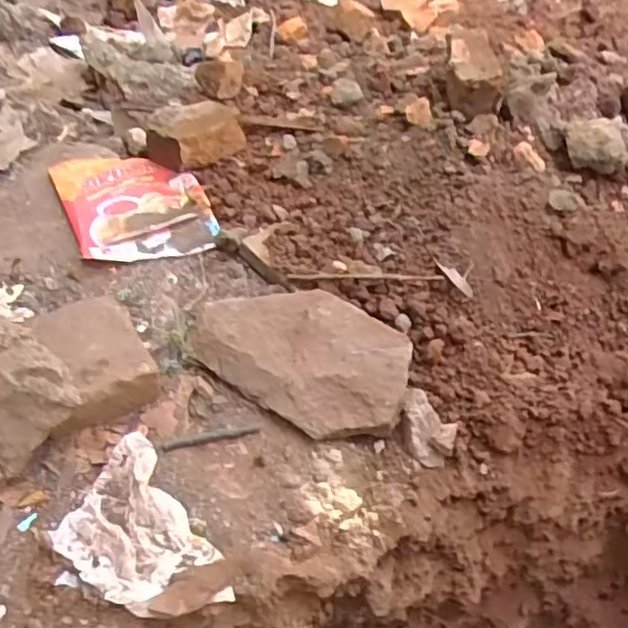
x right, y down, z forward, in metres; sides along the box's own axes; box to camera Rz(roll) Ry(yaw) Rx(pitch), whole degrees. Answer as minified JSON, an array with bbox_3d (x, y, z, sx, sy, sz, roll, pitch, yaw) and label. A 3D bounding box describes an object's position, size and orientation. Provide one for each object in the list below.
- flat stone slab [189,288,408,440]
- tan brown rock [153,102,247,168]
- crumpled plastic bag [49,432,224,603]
[{"bbox_3d":[-0.006,0.032,0.690,0.210,0.026,0.145,23,49,14],"label":"flat stone slab"},{"bbox_3d":[-0.149,-0.240,0.877,0.114,0.037,0.082,-22,54,-24],"label":"tan brown rock"},{"bbox_3d":[-0.159,0.175,0.563,0.103,0.025,0.134,-26,55,-27],"label":"crumpled plastic bag"}]

